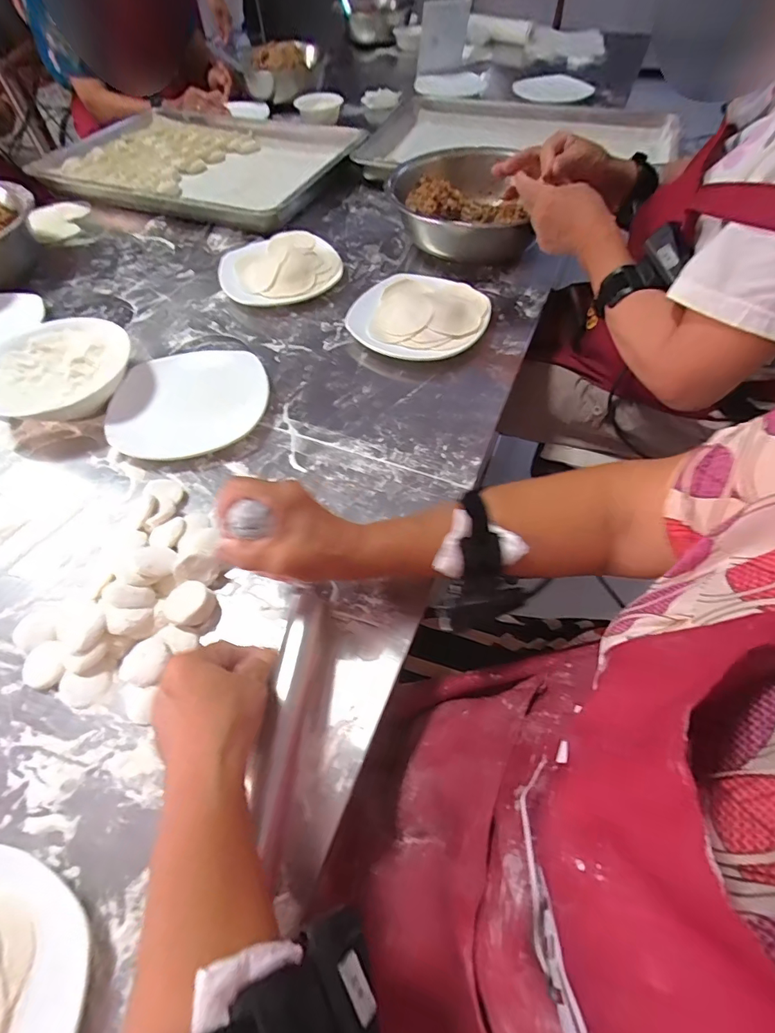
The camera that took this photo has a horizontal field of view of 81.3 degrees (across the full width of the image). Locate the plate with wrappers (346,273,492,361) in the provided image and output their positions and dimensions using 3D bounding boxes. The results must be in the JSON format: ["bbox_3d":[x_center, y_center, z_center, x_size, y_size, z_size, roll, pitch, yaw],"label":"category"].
[{"bbox_3d":[0.044,-0.274,0.619,0.172,0.027,0.172,-1,58,1],"label":"plate with wrappers"}]

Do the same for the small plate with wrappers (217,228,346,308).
[{"bbox_3d":[-0.171,-0.387,0.691,0.172,0.043,0.166,-1,58,1],"label":"small plate with wrappers"}]

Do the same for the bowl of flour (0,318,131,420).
[{"bbox_3d":[-0.393,-0.167,0.547,0.152,0.052,0.160,-1,57,1],"label":"bowl of flour"}]

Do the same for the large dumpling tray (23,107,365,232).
[{"bbox_3d":[-0.355,-0.714,0.902,0.551,0.045,0.401,22,61,15],"label":"large dumpling tray"}]

